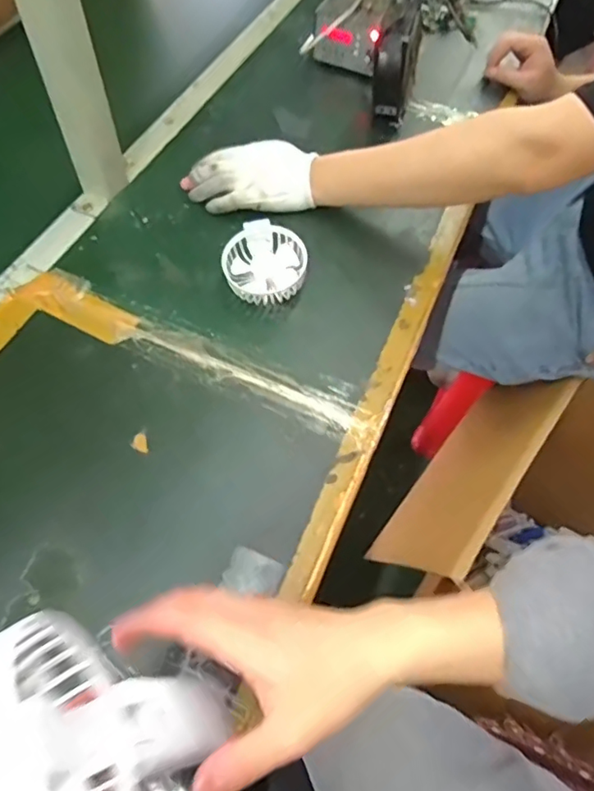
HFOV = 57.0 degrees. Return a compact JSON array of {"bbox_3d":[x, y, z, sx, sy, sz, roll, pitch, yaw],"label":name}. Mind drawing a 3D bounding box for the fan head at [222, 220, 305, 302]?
[{"bbox_3d":[-0.036,-0.146,0.607,0.087,0.035,0.098,-10,60,-7],"label":"fan head"}]

